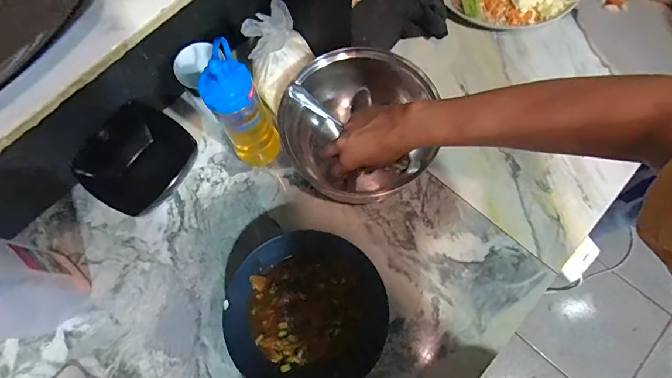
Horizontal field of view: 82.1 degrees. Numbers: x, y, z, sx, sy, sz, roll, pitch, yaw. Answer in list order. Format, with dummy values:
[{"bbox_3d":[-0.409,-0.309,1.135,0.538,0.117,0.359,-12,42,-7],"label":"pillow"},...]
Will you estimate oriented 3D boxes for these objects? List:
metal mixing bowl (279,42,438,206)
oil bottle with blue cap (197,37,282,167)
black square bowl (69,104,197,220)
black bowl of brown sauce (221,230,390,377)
[{"bbox_3d":[0.025,-0.092,0.539,0.188,0.110,0.199,-1,72,2],"label":"metal mixing bowl"},{"bbox_3d":[-0.121,-0.097,0.499,0.061,0.193,0.083,-28,74,-7],"label":"oil bottle with blue cap"},{"bbox_3d":[-0.285,-0.046,0.557,0.113,0.062,0.146,38,77,12],"label":"black square bowl"},{"bbox_3d":[-0.035,0.155,0.491,0.199,0.045,0.191,-1,72,2],"label":"black bowl of brown sauce"}]

